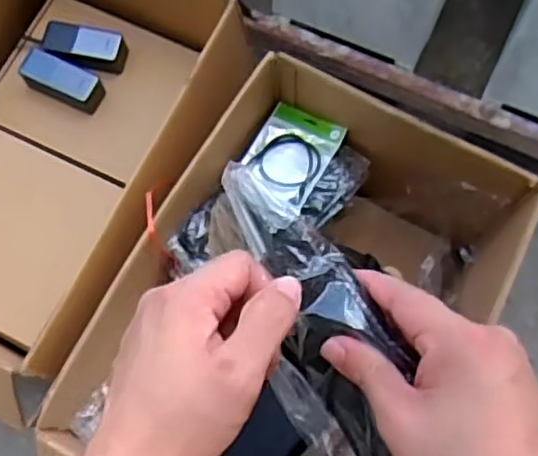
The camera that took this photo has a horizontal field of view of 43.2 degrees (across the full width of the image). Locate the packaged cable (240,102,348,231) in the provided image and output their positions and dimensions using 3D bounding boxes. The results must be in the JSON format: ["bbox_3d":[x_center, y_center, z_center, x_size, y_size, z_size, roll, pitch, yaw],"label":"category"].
[{"bbox_3d":[0.024,-0.098,1.033,0.118,0.021,0.194,27,69,12],"label":"packaged cable"}]

